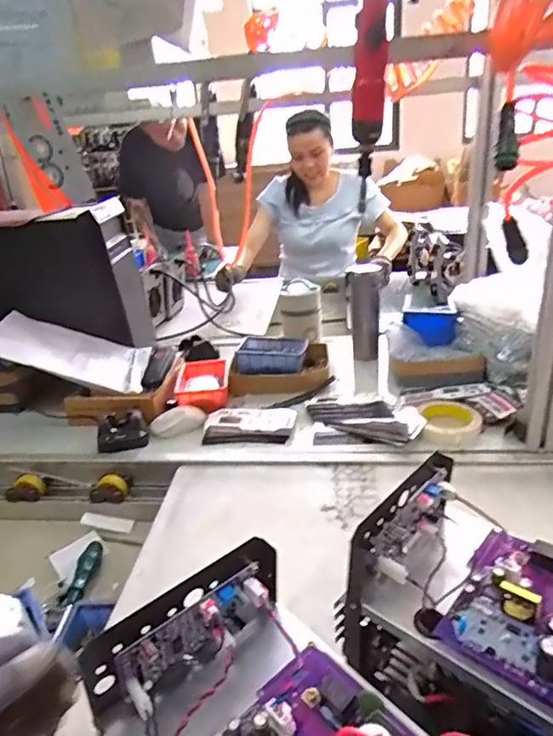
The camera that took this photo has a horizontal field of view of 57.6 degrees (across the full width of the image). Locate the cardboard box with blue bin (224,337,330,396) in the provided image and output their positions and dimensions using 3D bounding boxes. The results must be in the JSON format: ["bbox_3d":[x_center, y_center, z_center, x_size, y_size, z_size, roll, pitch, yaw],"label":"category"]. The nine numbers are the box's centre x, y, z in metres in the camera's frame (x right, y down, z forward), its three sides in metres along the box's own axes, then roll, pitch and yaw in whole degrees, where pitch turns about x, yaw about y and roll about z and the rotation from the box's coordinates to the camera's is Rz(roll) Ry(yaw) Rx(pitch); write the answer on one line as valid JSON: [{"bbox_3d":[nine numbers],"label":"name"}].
[{"bbox_3d":[0.006,-0.010,1.063,0.208,0.058,0.157,-4,24,1],"label":"cardboard box with blue bin"}]

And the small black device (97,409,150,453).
[{"bbox_3d":[-0.271,0.114,0.884,0.087,0.053,0.066,-12,26,-16],"label":"small black device"}]

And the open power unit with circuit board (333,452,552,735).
[{"bbox_3d":[0.195,0.214,0.398,0.227,0.183,0.148,19,34,41],"label":"open power unit with circuit board"}]

